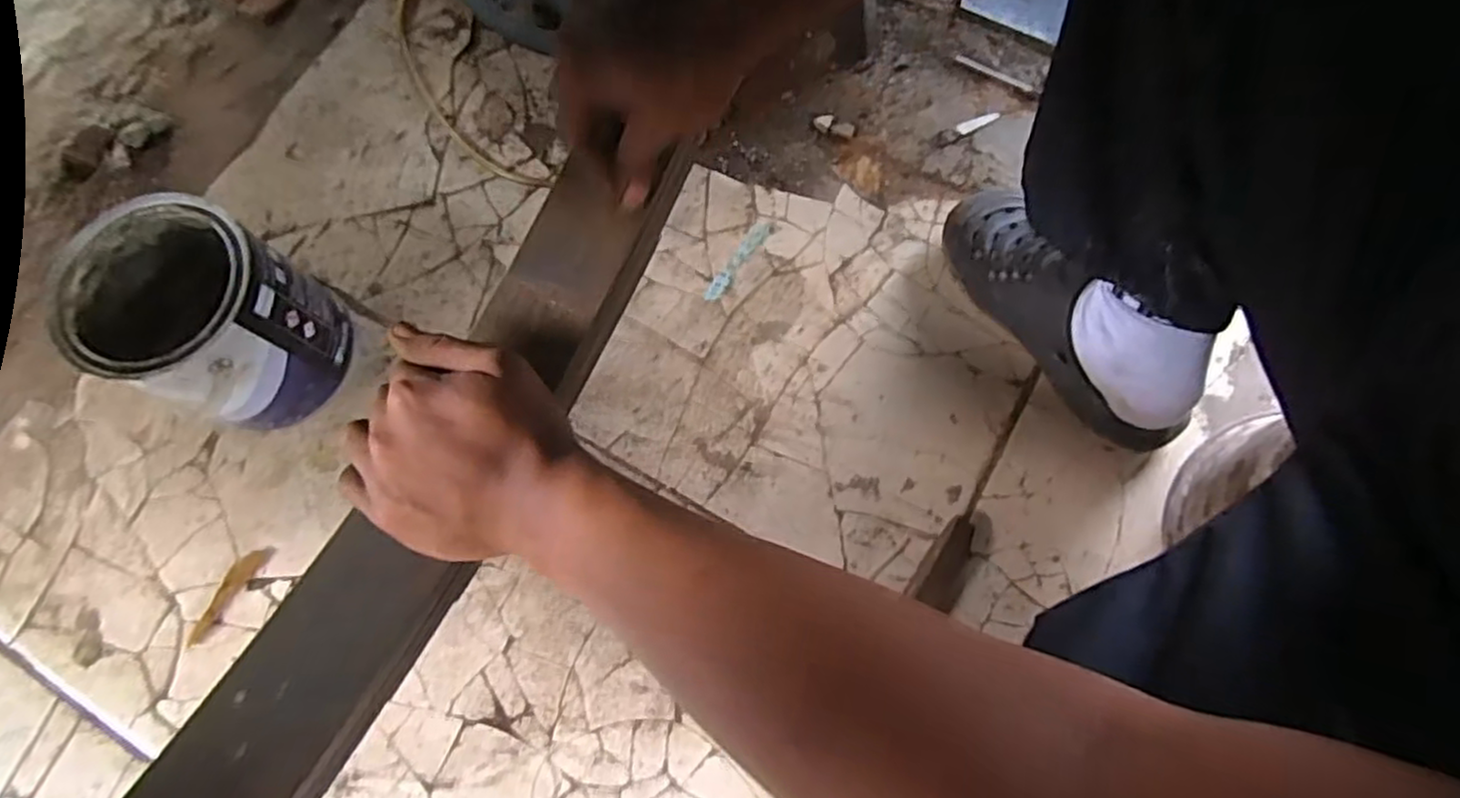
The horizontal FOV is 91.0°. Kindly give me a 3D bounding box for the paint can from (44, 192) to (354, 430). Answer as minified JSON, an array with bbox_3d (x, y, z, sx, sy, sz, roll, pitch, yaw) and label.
[{"bbox_3d":[-0.433,-0.068,0.611,0.154,0.162,0.148,0,74,-1],"label":"paint can"}]

